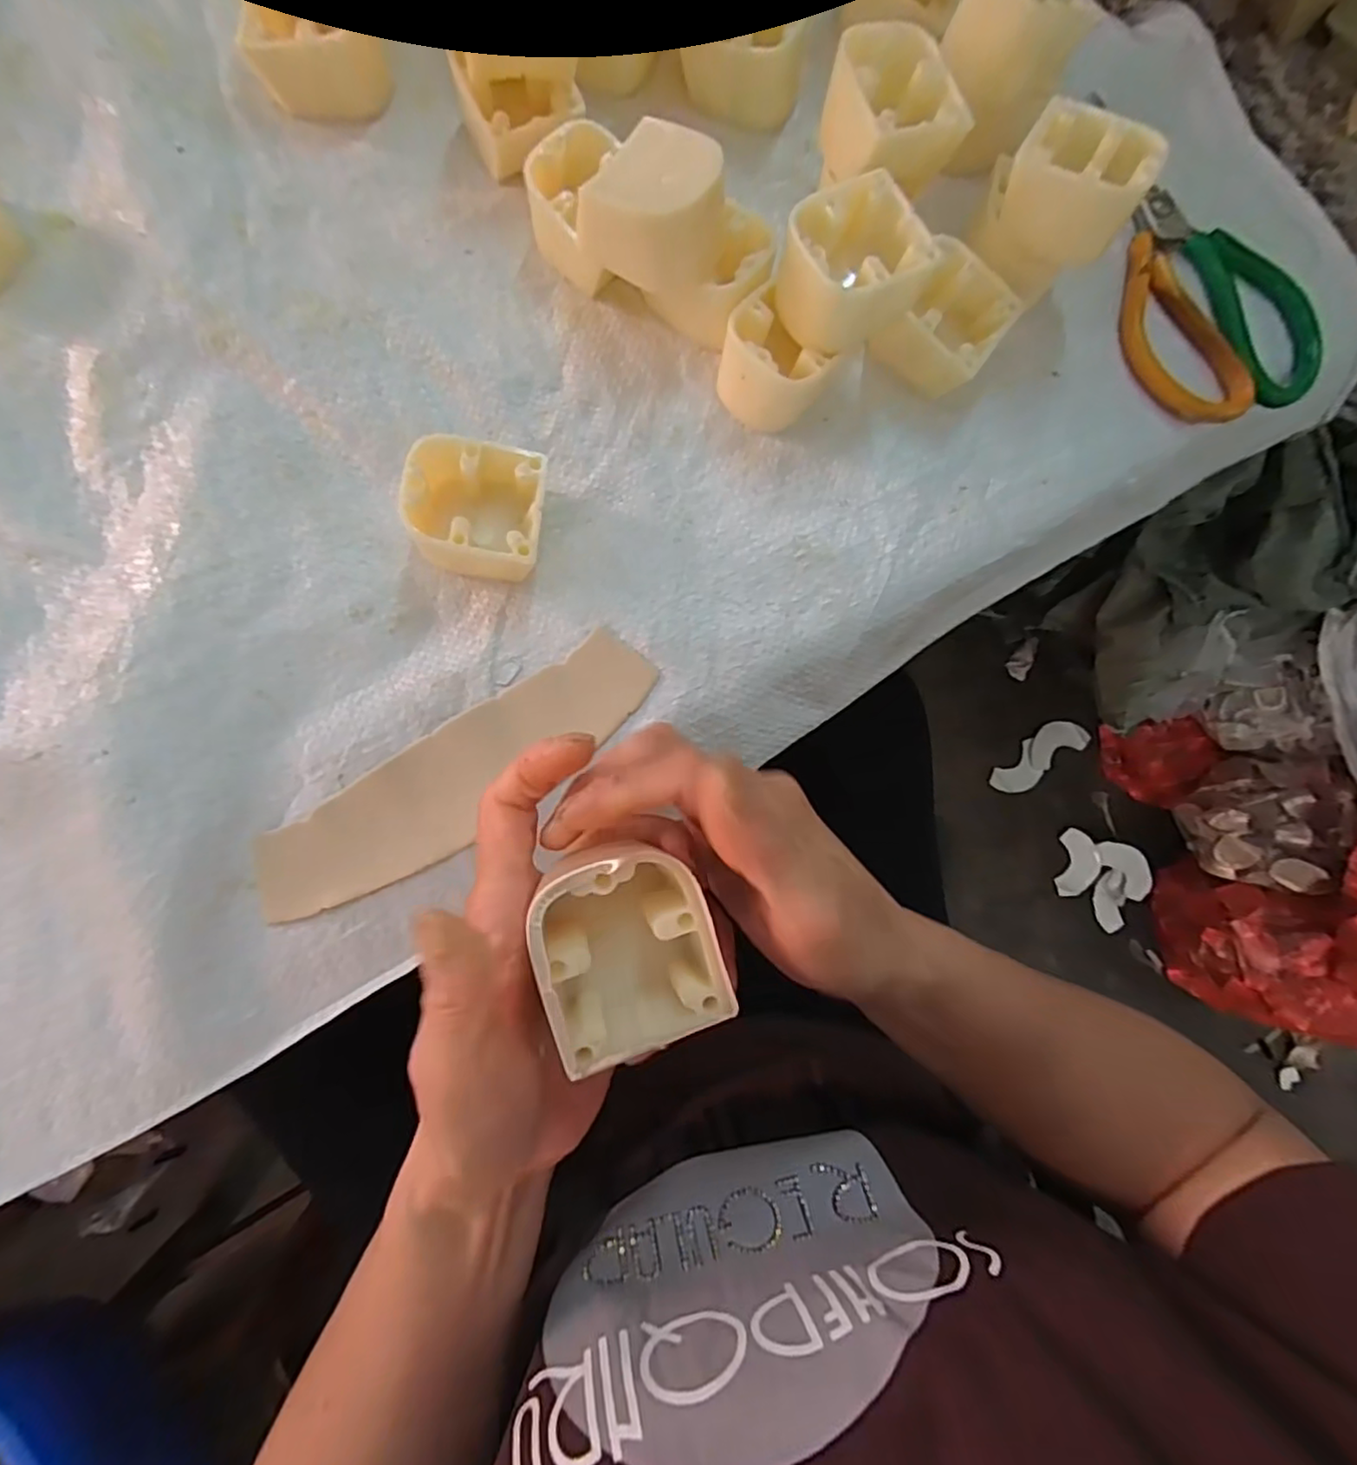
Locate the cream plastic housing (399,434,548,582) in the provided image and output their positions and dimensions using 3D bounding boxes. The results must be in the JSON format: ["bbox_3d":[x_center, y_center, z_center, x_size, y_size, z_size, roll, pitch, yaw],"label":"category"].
[{"bbox_3d":[-0.087,-0.094,0.276,0.054,0.033,0.055,5,81,-4],"label":"cream plastic housing"}]

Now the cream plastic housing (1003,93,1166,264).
[{"bbox_3d":[0.177,-0.245,0.301,0.055,0.063,0.048,28,81,0],"label":"cream plastic housing"}]

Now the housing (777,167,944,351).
[{"bbox_3d":[0.074,-0.201,0.275,0.057,0.031,0.050,-29,85,-8],"label":"housing"}]

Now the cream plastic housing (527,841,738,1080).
[{"bbox_3d":[-0.015,0.063,0.190,0.050,0.029,0.059,-17,83,-7],"label":"cream plastic housing"}]

